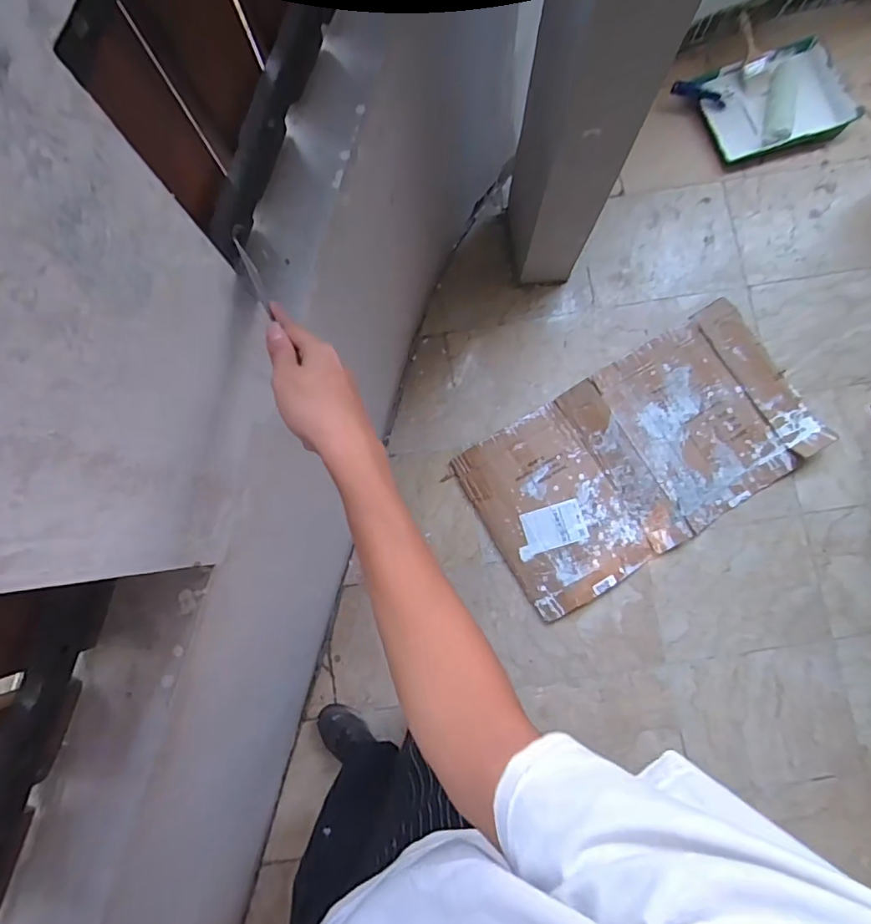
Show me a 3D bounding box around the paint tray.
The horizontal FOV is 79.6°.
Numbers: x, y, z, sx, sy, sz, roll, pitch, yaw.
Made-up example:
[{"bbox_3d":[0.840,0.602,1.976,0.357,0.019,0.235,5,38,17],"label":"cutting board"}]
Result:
[{"bbox_3d":[0.920,-0.985,1.419,0.363,0.079,0.283,-20,84,0],"label":"paint tray"}]

